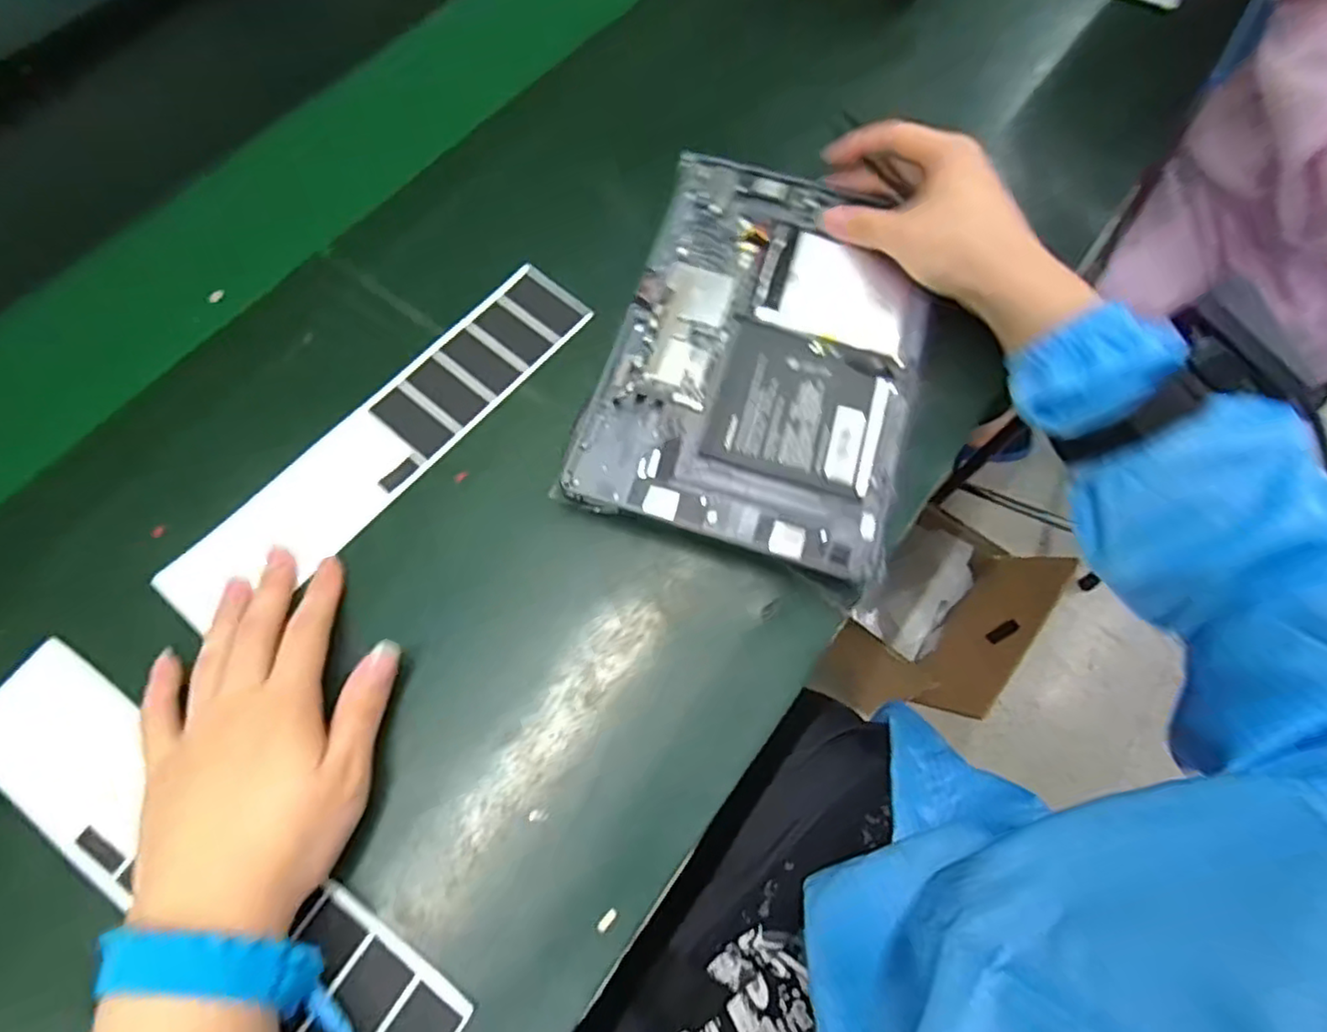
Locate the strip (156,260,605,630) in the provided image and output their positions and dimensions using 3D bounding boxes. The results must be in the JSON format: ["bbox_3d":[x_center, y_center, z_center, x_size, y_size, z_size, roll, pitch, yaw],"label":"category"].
[{"bbox_3d":[-0.151,-0.045,0.371,0.059,0.005,0.265,40,72,16],"label":"strip"}]

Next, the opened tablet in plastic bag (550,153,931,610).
[{"bbox_3d":[0.061,-0.102,0.383,0.167,0.014,0.265,15,69,7],"label":"opened tablet in plastic bag"}]

